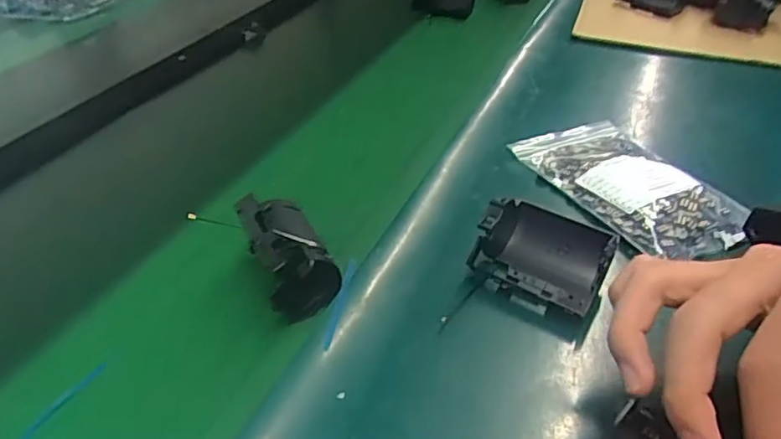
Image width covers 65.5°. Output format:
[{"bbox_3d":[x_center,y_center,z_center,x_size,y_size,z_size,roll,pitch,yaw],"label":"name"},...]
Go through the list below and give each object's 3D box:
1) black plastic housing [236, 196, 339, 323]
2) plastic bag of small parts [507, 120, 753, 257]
[{"bbox_3d":[-0.059,0.021,0.353,0.040,0.049,0.064,-19,40,-21],"label":"black plastic housing"},{"bbox_3d":[0.168,-0.029,0.426,0.093,0.017,0.150,-18,40,-21],"label":"plastic bag of small parts"}]

